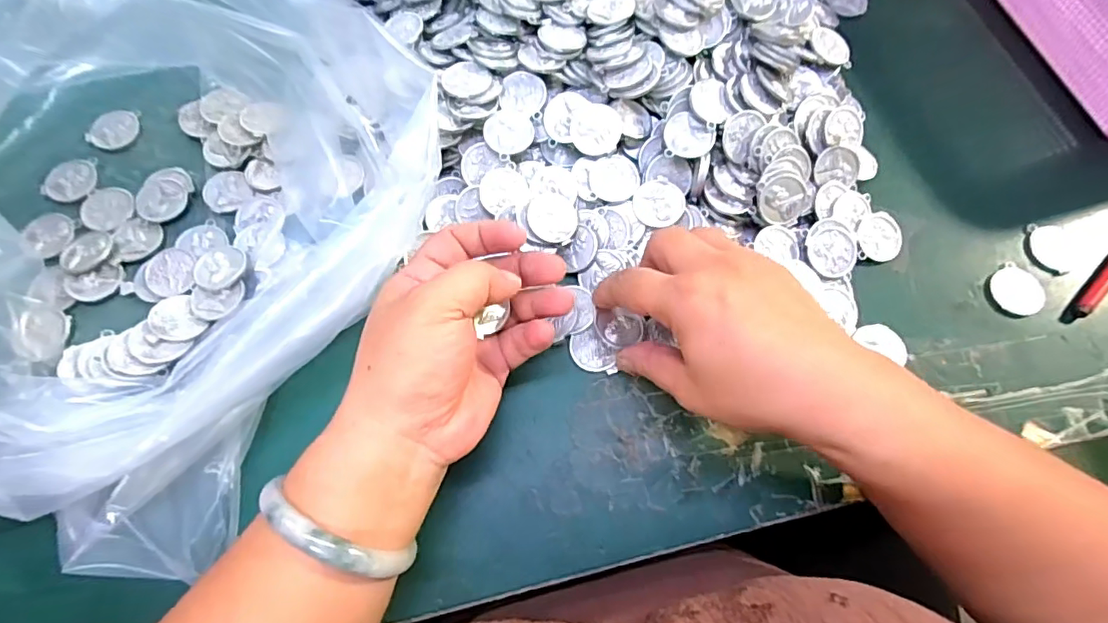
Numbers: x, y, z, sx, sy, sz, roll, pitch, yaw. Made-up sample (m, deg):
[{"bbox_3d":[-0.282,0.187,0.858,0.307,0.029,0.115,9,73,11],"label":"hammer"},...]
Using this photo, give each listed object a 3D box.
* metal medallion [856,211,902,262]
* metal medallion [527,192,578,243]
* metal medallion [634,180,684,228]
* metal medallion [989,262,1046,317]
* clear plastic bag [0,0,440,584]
[{"bbox_3d":[0.197,-0.046,0.327,0.030,0.004,0.030,1,82,-11],"label":"metal medallion"},{"bbox_3d":[-0.001,-0.056,0.313,0.028,0.007,0.032,22,74,-13],"label":"metal medallion"},{"bbox_3d":[0.061,-0.064,0.311,0.028,0.004,0.028,-5,70,-3],"label":"metal medallion"},{"bbox_3d":[0.278,-0.013,0.322,0.030,0.004,0.031,0,70,-1],"label":"metal medallion"},{"bbox_3d":[-0.230,-0.043,0.249,0.259,0.130,0.271,17,70,5],"label":"clear plastic bag"}]

